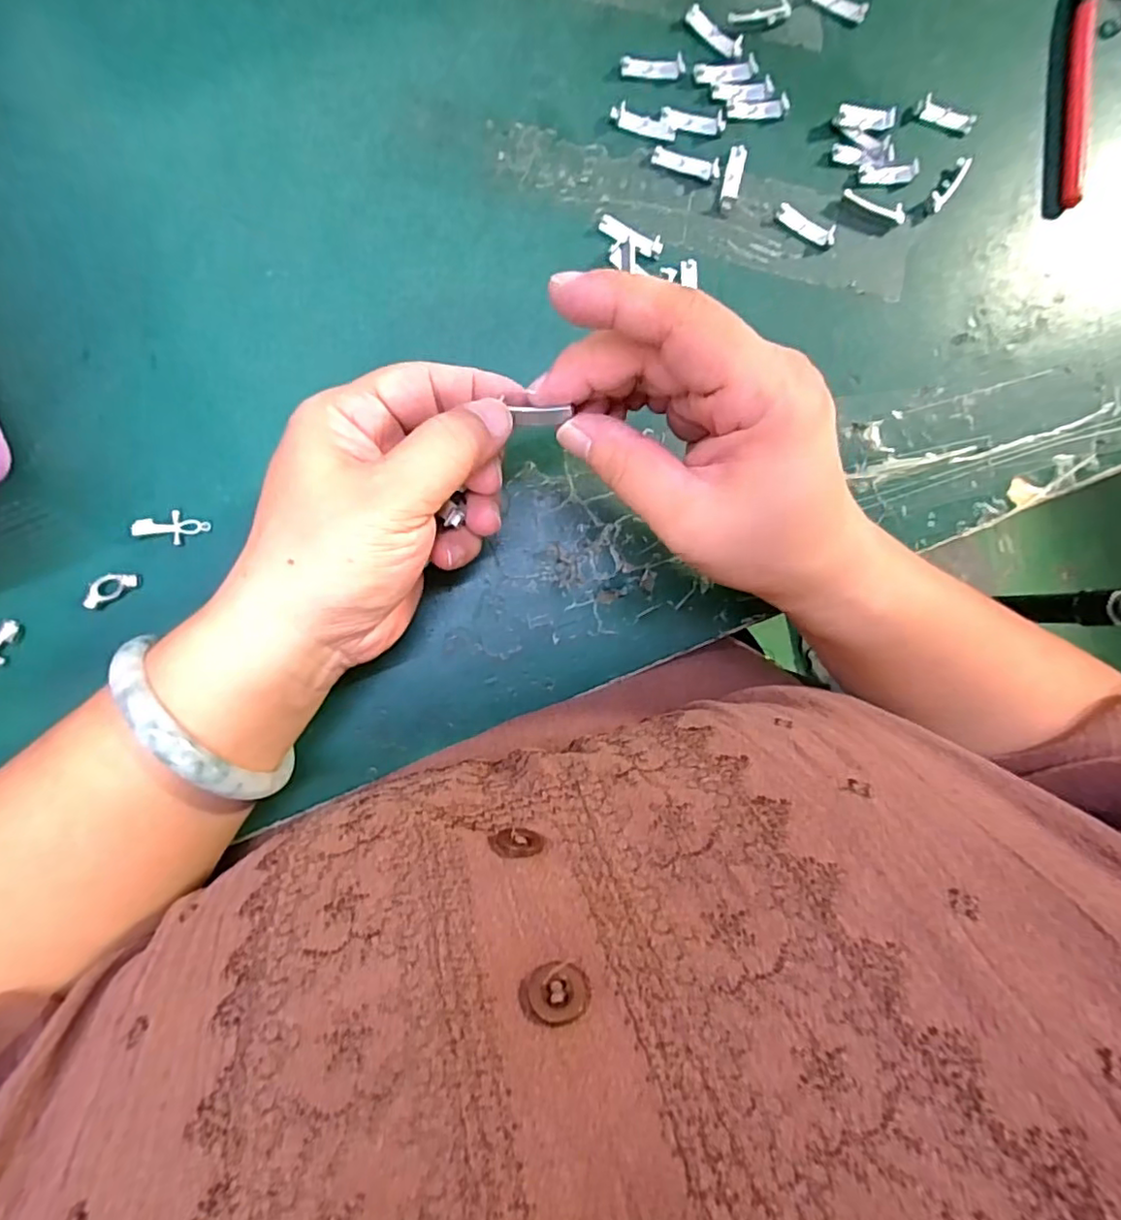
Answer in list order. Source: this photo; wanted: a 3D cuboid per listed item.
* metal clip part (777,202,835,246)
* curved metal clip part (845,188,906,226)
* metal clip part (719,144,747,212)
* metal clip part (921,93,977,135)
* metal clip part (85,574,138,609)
[{"bbox_3d":[0.113,-0.176,0.281,0.028,0.005,0.009,25,86,-6],"label":"metal clip part"},{"bbox_3d":[0.146,-0.186,0.284,0.031,0.006,0.008,19,87,-6],"label":"curved metal clip part"},{"bbox_3d":[0.078,-0.196,0.278,0.008,0.004,0.030,12,88,-6],"label":"metal clip part"},{"bbox_3d":[0.182,-0.232,0.287,0.026,0.004,0.009,16,87,-6],"label":"metal clip part"},{"bbox_3d":[-0.178,-0.009,0.242,0.020,0.004,0.009,-30,92,-6],"label":"metal clip part"}]

